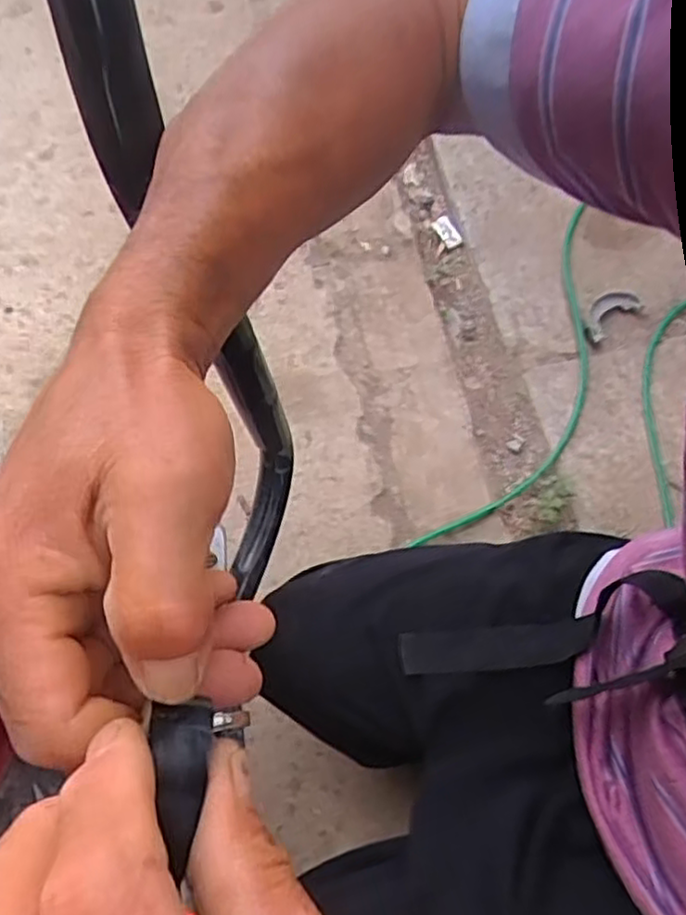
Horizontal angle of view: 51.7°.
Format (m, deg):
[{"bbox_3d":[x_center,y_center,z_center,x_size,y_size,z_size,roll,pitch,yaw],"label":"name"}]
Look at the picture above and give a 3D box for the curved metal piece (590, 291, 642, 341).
[{"bbox_3d":[0.385,-0.211,1.024,0.097,0.007,0.048,-33,70,-13],"label":"curved metal piece"}]

